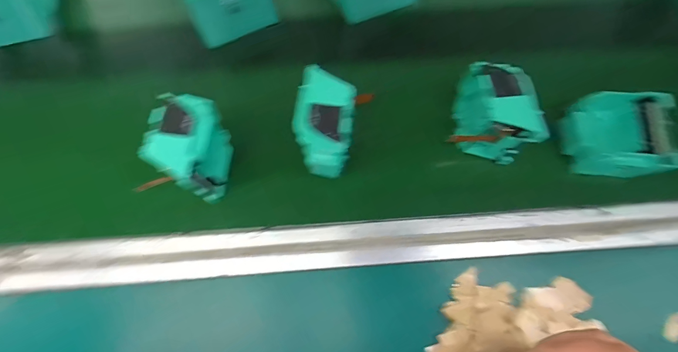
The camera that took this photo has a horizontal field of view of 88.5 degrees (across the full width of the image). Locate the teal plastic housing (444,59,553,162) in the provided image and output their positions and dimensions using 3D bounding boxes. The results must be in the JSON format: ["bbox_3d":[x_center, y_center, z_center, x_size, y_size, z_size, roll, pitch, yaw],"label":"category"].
[{"bbox_3d":[0.138,-0.052,0.322,0.045,0.088,0.075,-6,73,-4],"label":"teal plastic housing"}]

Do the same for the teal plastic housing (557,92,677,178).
[{"bbox_3d":[0.260,-0.038,0.328,0.088,0.041,0.069,6,73,0],"label":"teal plastic housing"}]

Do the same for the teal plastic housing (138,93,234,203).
[{"bbox_3d":[-0.129,-0.023,0.307,0.046,0.074,0.079,4,73,-1],"label":"teal plastic housing"}]

